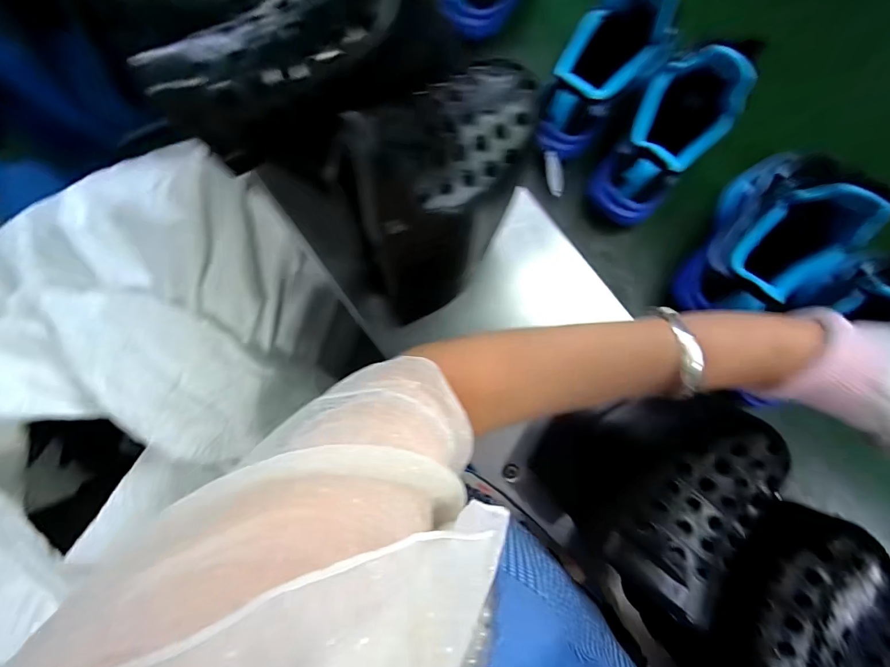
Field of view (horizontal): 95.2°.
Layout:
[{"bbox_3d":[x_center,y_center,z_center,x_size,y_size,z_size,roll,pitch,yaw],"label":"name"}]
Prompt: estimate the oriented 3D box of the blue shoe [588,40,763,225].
[{"bbox_3d":[0.218,-0.191,0.403,0.088,0.095,0.171,35,122,3],"label":"blue shoe"}]

